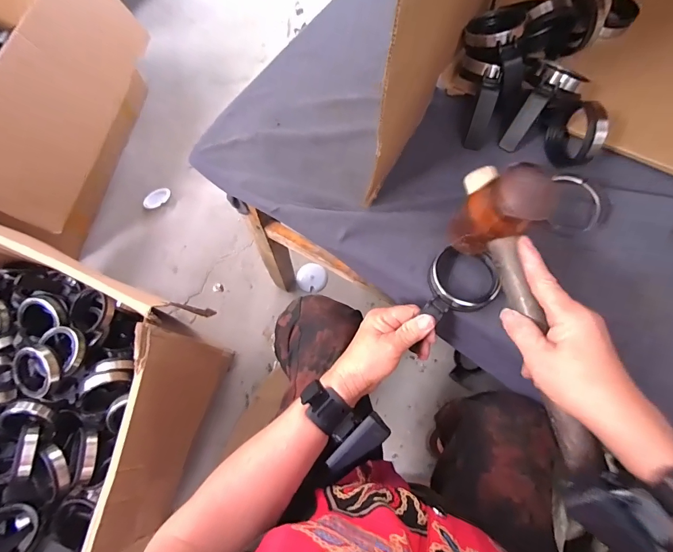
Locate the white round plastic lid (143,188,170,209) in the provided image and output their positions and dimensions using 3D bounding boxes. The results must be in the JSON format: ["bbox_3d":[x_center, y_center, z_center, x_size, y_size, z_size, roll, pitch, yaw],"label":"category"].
[{"bbox_3d":[-0.509,-0.220,1.013,0.055,0.015,0.078,36,72,13],"label":"white round plastic lid"}]

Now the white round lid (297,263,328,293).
[{"bbox_3d":[-0.062,0.006,0.923,0.076,0.019,0.074,0,68,-1],"label":"white round lid"}]

